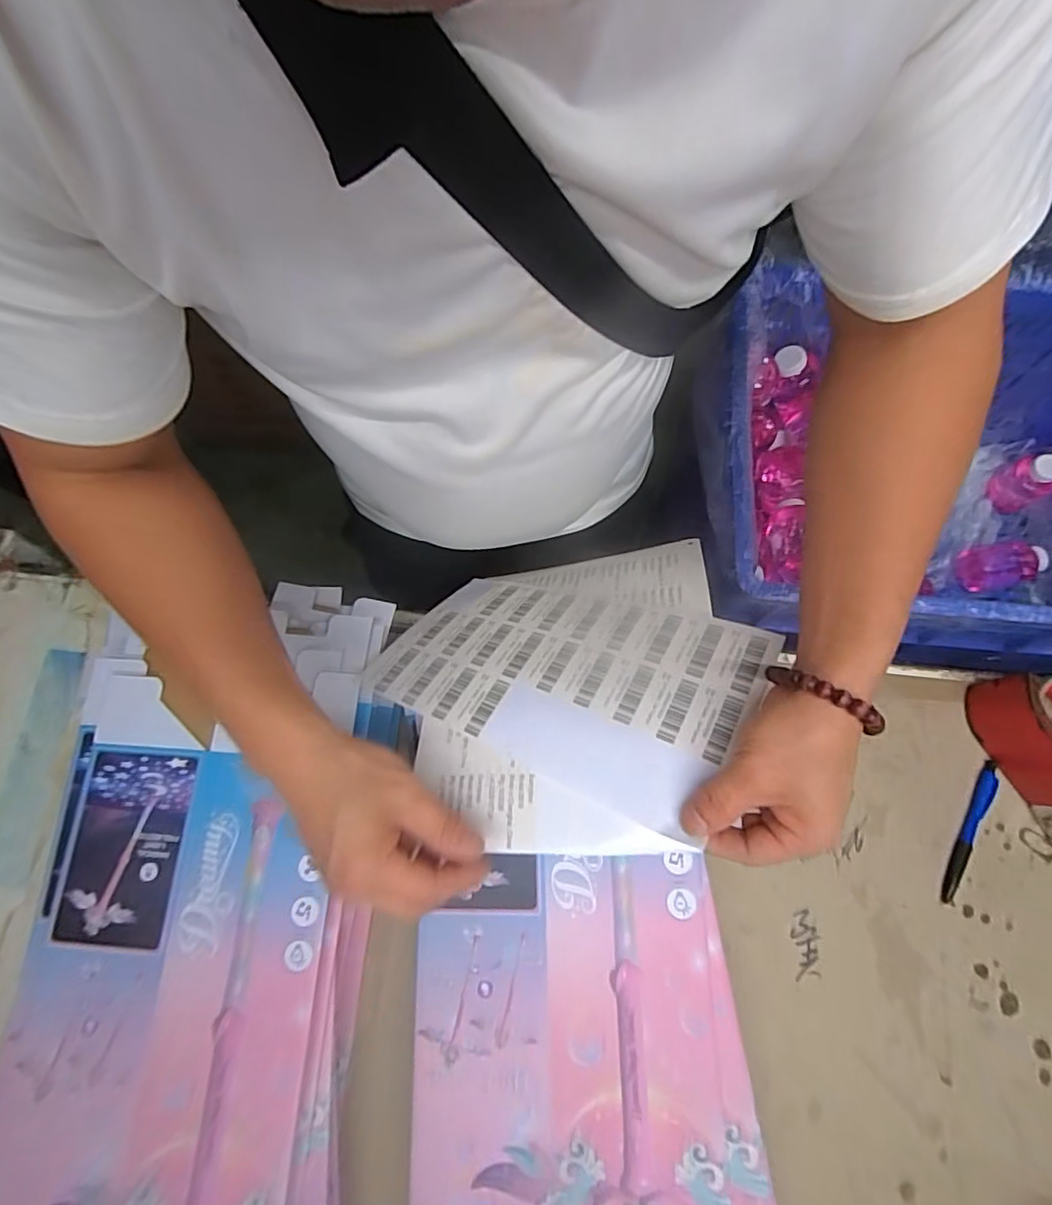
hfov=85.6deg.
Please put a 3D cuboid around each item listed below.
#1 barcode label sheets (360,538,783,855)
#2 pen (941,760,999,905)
[{"bbox_3d":[0.024,0.057,0.417,0.269,0.035,0.245,-13,49,8],"label":"barcode label sheets"},{"bbox_3d":[0.381,0.197,0.485,0.014,0.008,0.125,27,76,9],"label":"pen"}]

